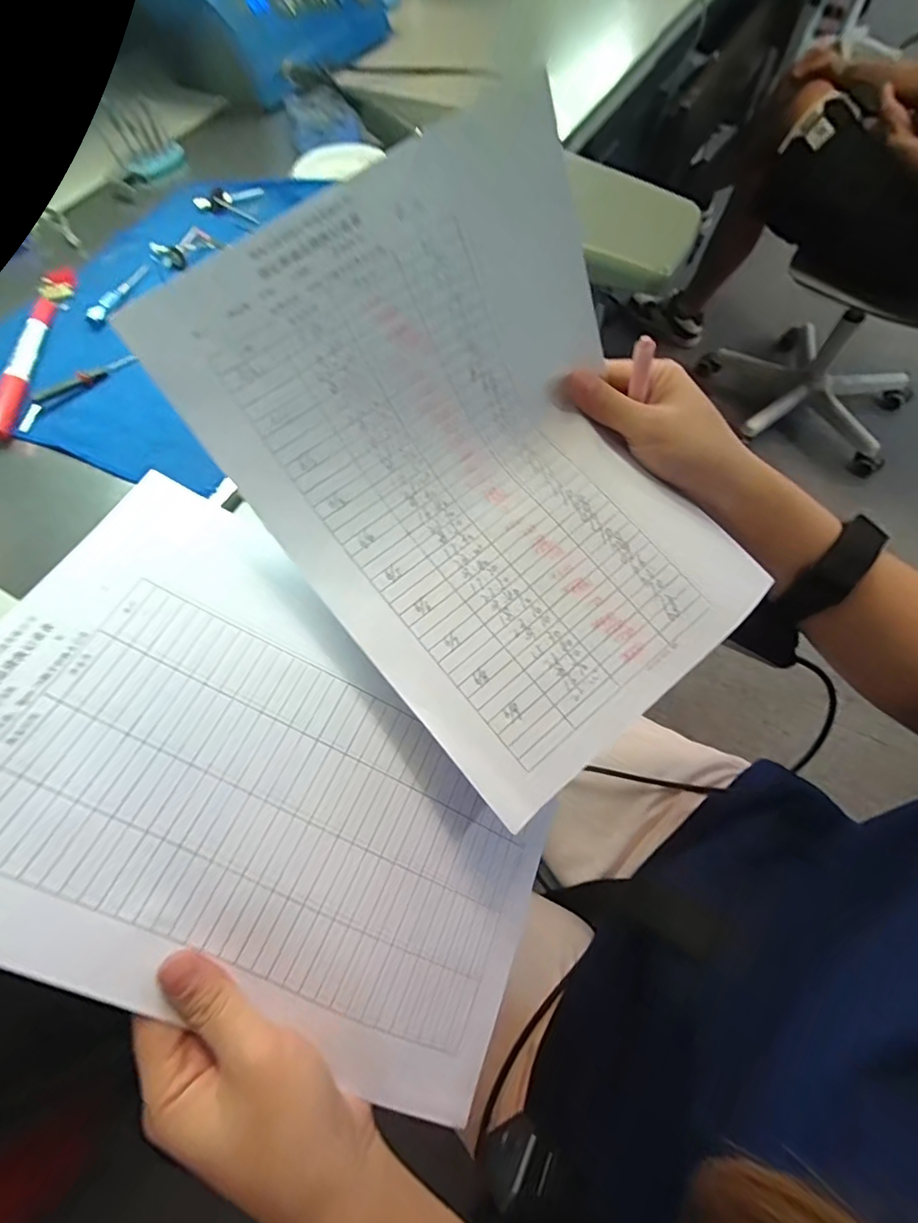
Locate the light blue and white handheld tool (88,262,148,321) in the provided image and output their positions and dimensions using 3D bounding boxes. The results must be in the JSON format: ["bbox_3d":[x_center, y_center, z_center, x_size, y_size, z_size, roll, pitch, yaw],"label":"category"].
[{"bbox_3d":[-0.256,-0.243,0.394,0.010,0.006,0.069,15,64,10],"label":"light blue and white handheld tool"}]

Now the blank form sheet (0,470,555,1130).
[{"bbox_3d":[-0.080,0.080,0.251,0.288,0.030,0.197,32,62,-10],"label":"blank form sheet"}]

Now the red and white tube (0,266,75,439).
[{"bbox_3d":[-0.304,-0.192,0.371,0.020,0.010,0.182,-7,62,-1],"label":"red and white tube"}]

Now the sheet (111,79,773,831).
[{"bbox_3d":[0.017,-0.069,0.248,0.209,0.079,0.284,-42,88,-13],"label":"sheet"}]

